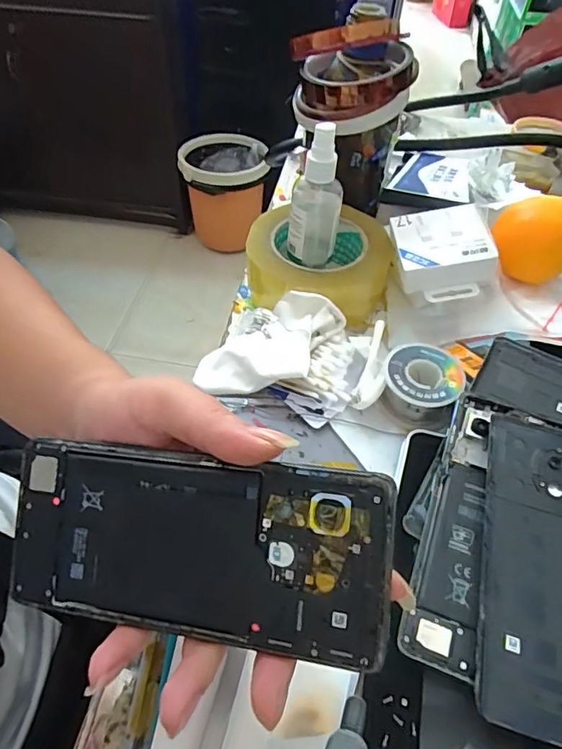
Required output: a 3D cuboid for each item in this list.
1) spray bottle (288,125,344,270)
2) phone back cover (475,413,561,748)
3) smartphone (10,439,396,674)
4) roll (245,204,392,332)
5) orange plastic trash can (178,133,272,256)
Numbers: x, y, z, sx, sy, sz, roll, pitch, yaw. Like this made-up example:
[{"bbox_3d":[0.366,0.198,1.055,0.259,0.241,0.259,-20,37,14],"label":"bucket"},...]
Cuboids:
[{"bbox_3d":[0.027,-0.130,0.398,0.038,0.126,0.032,7,51,3],"label":"spray bottle"},{"bbox_3d":[0.140,0.094,0.259,0.071,0.009,0.159,14,51,9],"label":"phone back cover"},{"bbox_3d":[-0.038,0.070,0.206,0.158,0.004,0.071,4,88,14],"label":"smartphone"},{"bbox_3d":[0.031,-0.094,0.439,0.117,0.052,0.121,1,50,-2],"label":"roll"},{"bbox_3d":[-0.174,-0.549,1.606,0.241,0.317,0.226,1,50,-2],"label":"orange plastic trash can"}]

